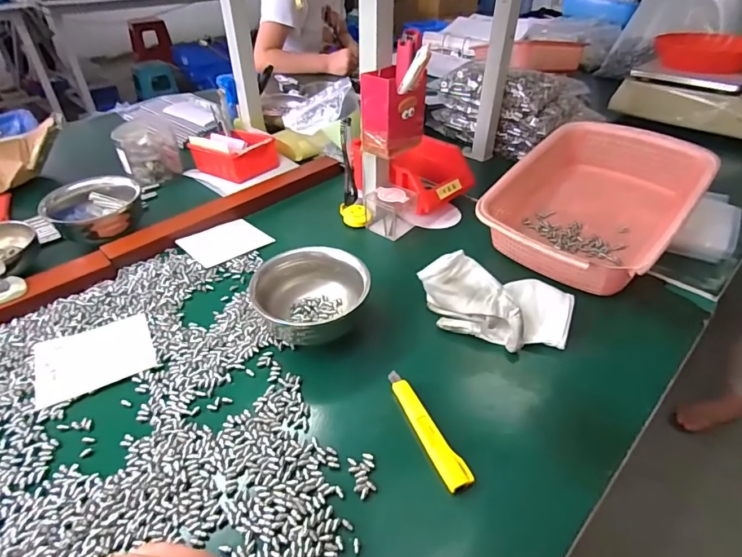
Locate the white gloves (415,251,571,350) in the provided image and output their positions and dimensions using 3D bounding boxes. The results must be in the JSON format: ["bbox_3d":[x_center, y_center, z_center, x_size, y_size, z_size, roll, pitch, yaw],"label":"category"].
[{"bbox_3d":[0.142,0.026,0.493,0.168,0.061,0.094,3,40,4],"label":"white gloves"}]

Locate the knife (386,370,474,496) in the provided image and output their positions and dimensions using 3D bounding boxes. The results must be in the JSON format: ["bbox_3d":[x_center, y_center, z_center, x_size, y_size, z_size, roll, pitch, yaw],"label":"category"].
[{"bbox_3d":[0.046,0.133,0.401,0.024,0.011,0.127,-18,43,-21],"label":"knife"}]

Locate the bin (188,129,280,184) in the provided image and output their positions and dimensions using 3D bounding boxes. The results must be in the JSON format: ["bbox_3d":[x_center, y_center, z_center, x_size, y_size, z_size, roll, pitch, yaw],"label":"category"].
[{"bbox_3d":[-0.235,-0.225,0.774,0.137,0.051,0.107,29,47,30],"label":"bin"}]

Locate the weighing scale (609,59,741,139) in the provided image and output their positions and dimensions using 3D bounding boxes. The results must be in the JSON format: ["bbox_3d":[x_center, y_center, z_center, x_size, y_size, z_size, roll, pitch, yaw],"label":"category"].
[{"bbox_3d":[0.767,-0.422,0.998,0.315,0.092,0.315,31,48,32],"label":"weighing scale"}]

